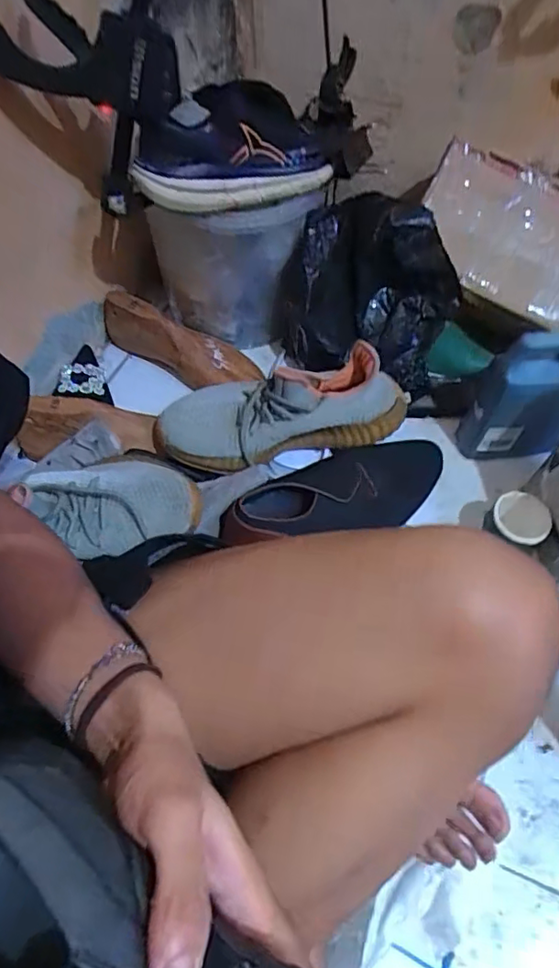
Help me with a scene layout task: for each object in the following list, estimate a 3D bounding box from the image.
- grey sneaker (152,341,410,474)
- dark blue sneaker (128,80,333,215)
[{"bbox_3d":[0.006,-0.093,0.675,0.297,0.095,0.121,-8,59,-8],"label":"grey sneaker"},{"bbox_3d":[-0.048,-0.367,0.613,0.222,0.090,0.087,-23,62,-16],"label":"dark blue sneaker"}]

